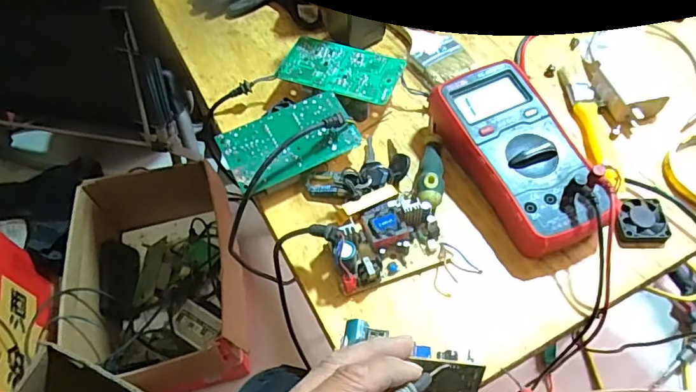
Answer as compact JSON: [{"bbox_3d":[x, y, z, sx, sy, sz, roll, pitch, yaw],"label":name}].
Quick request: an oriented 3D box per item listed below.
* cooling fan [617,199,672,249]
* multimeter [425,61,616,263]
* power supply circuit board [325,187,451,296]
[{"bbox_3d":[0.255,0.023,0.430,0.042,0.015,0.044,0,56,3],"label":"cooling fan"},{"bbox_3d":[0.150,-0.036,0.439,0.098,0.046,0.183,-21,57,-11],"label":"multimeter"},{"bbox_3d":[0.028,0.028,0.416,0.099,0.039,0.081,-18,57,-9],"label":"power supply circuit board"}]

